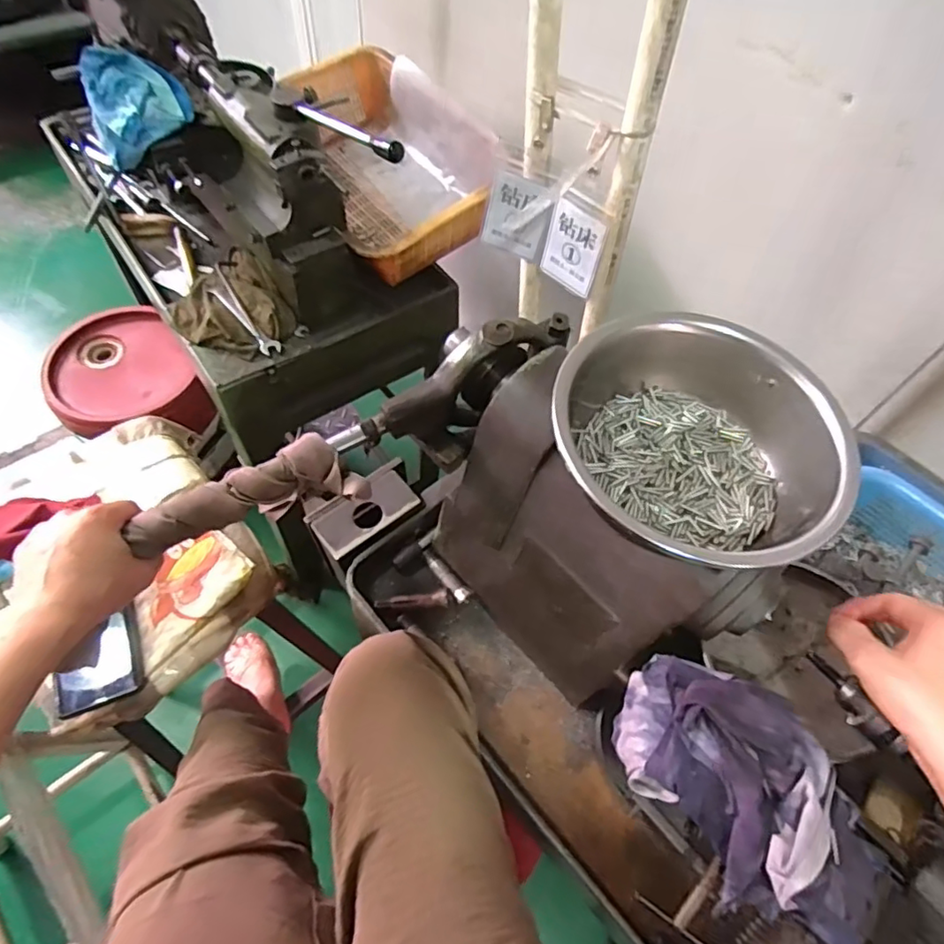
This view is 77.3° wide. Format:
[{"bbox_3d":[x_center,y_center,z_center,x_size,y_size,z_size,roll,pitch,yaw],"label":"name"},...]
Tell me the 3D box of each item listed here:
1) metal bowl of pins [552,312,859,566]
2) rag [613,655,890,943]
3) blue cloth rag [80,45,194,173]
[{"bbox_3d":[0.138,-0.013,0.376,0.181,0.067,0.155,18,59,6],"label":"metal bowl of pins"},{"bbox_3d":[0.171,0.198,0.365,0.106,0.063,0.181,-25,64,-18],"label":"rag"},{"bbox_3d":[-0.399,-0.439,0.703,0.116,0.073,0.119,-28,65,-20],"label":"blue cloth rag"}]

